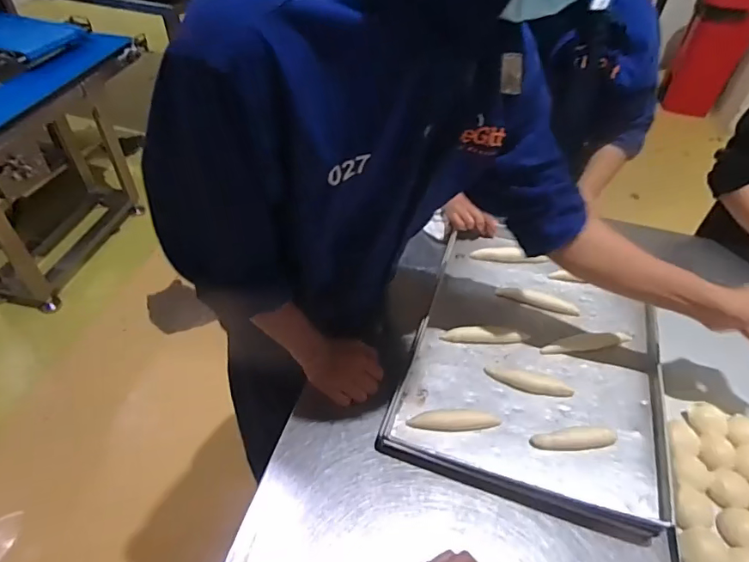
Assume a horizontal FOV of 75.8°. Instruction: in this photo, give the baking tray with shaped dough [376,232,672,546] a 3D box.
[{"bbox_3d":[0.269,0.112,0.827,0.384,0.055,0.518,16,47,11],"label":"baking tray with shaped dough"}]

